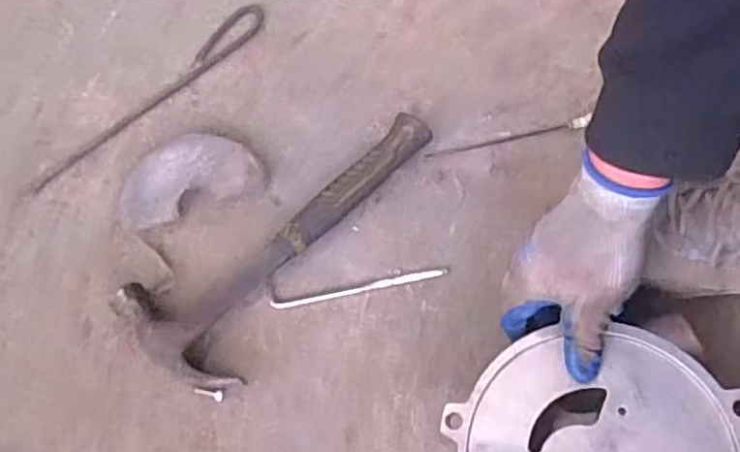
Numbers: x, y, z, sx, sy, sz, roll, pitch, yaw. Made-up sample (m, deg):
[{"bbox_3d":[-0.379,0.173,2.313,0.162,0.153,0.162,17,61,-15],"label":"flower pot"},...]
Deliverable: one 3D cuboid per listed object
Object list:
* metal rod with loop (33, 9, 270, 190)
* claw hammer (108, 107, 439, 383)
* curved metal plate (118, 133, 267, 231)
[{"bbox_3d":[-0.214,-0.129,0.658,0.034,0.006,0.285,40,77,15],"label":"metal rod with loop"},{"bbox_3d":[-0.075,0.004,0.593,0.119,0.030,0.312,41,77,15],"label":"claw hammer"},{"bbox_3d":[-0.175,-0.048,0.623,0.137,0.021,0.075,-20,71,-4],"label":"curved metal plate"}]

